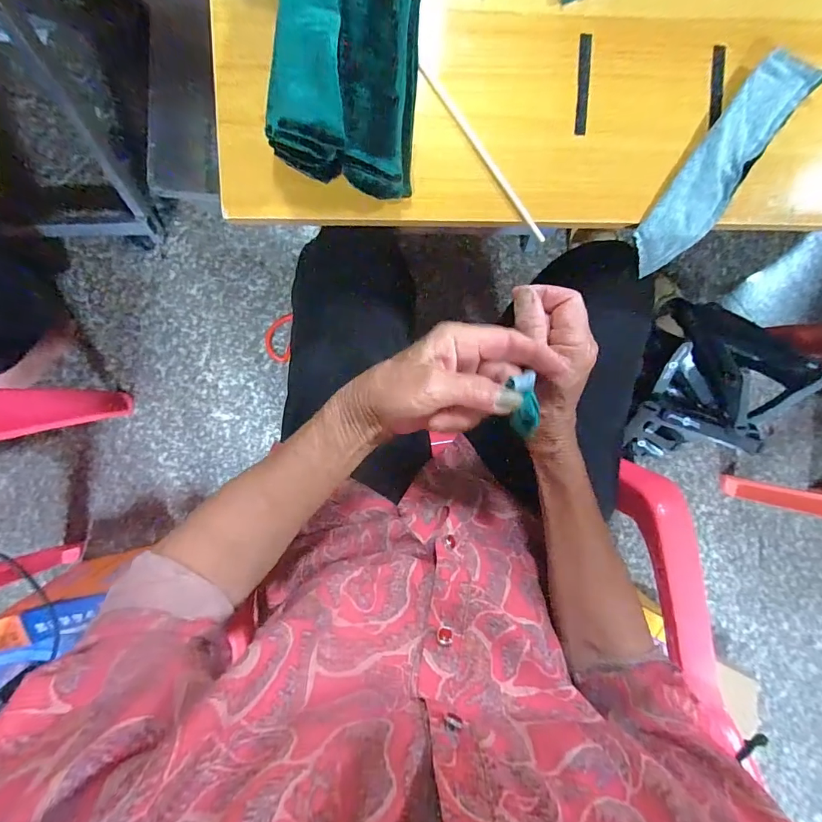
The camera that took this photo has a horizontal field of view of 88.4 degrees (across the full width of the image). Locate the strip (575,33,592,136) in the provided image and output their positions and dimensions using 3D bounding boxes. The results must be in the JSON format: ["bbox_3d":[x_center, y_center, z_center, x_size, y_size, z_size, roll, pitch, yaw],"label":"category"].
[{"bbox_3d":[0.139,-0.261,0.337,0.010,0.005,0.073,1,97,-6],"label":"strip"}]

